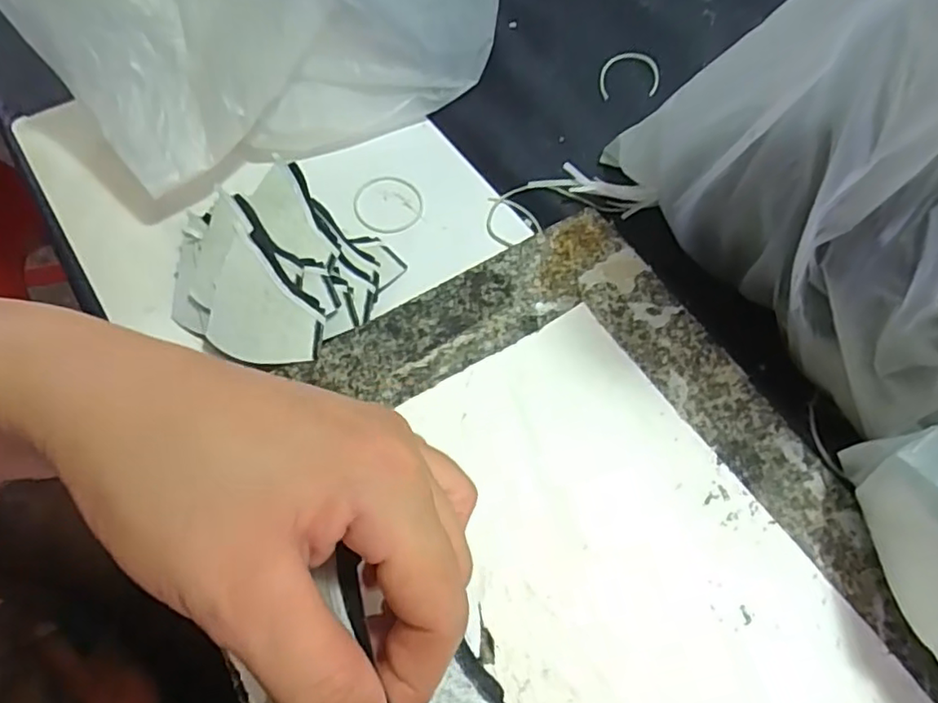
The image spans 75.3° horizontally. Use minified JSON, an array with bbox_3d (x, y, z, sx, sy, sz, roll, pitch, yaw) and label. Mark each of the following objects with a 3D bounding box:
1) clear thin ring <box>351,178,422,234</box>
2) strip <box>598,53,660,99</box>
[{"bbox_3d":[-0.055,-0.102,0.419,0.047,0.005,0.049,1,64,-3],"label":"clear thin ring"},{"bbox_3d":[0.128,-0.218,0.480,0.046,0.004,0.055,13,65,3],"label":"strip"}]

